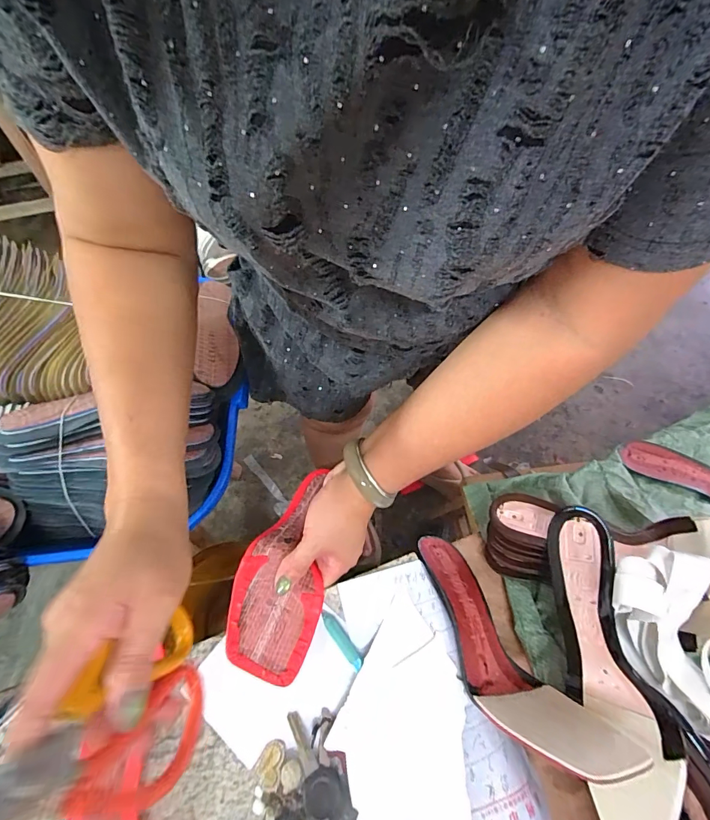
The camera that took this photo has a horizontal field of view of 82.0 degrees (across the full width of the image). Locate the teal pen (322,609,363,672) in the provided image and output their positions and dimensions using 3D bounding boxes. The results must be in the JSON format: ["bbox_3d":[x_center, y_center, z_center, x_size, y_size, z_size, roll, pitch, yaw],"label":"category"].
[{"bbox_3d":[-0.013,0.204,0.365,0.012,0.007,0.055,-35,67,-20],"label":"teal pen"}]

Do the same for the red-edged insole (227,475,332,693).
[{"bbox_3d":[-0.070,0.143,0.420,0.081,0.037,0.221,5,44,1],"label":"red-edged insole"}]

